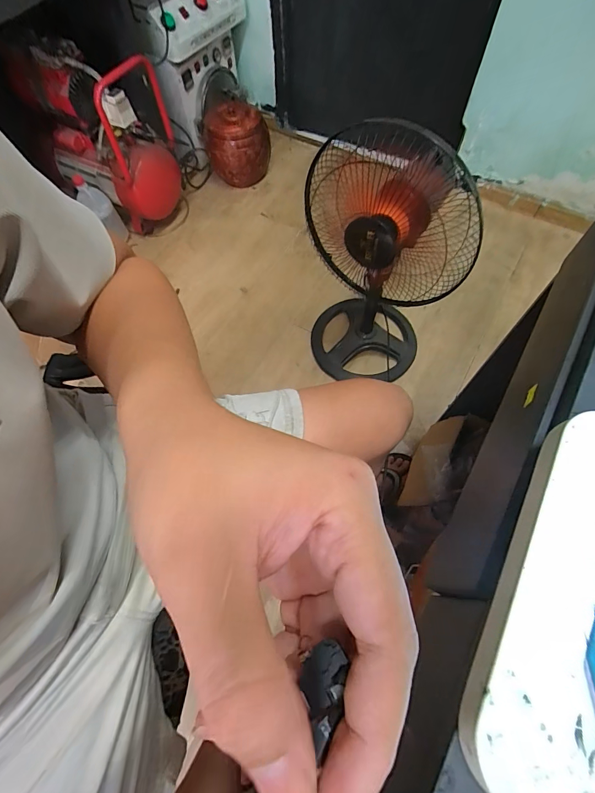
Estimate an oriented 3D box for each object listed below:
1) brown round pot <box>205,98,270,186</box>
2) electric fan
[{"bbox_3d":[-0.224,-0.947,1.444,0.243,0.257,0.229,-1,64,2],"label":"brown round pot"},{"bbox_3d":[0.181,-0.309,0.897,0.313,0.634,0.270,5,65,4],"label":"electric fan"}]

